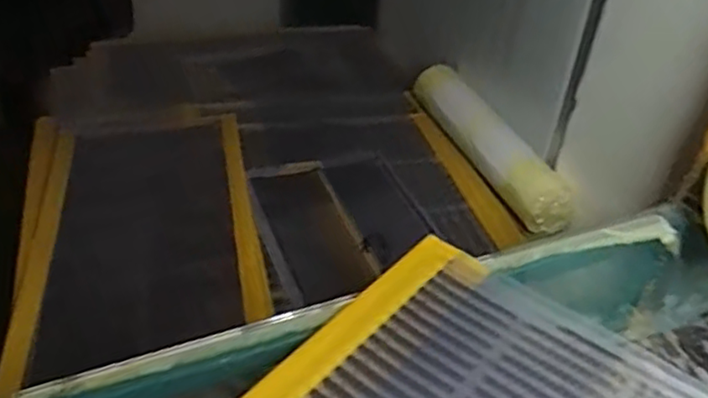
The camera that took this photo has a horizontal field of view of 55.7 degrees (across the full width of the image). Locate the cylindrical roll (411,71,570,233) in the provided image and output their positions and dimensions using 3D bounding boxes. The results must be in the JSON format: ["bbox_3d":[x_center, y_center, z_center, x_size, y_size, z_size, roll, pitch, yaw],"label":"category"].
[{"bbox_3d":[0.207,-0.091,1.054,0.091,0.094,0.418,-8,40,-16],"label":"cylindrical roll"}]

